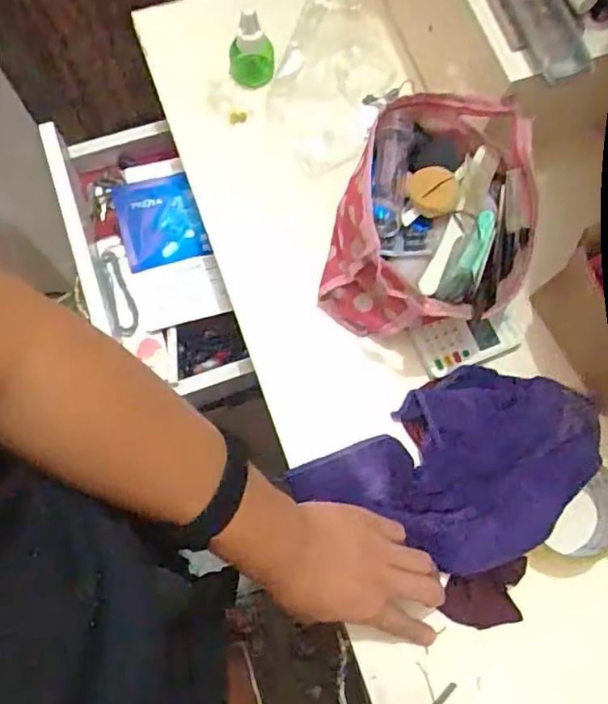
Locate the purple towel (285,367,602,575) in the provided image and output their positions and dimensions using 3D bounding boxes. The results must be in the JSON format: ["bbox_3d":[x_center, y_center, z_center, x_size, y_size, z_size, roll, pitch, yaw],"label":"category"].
[{"bbox_3d":[0.128,0.097,0.503,0.226,0.043,0.145,-32,77,-11],"label":"purple towel"}]

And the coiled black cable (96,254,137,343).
[{"bbox_3d":[-0.201,-0.062,0.666,0.035,0.011,0.095,-14,84,4],"label":"coiled black cable"}]

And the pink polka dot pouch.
[{"bbox_3d":[0.106,-0.108,0.528,0.164,0.097,0.185,10,73,1],"label":"pink polka dot pouch"}]

